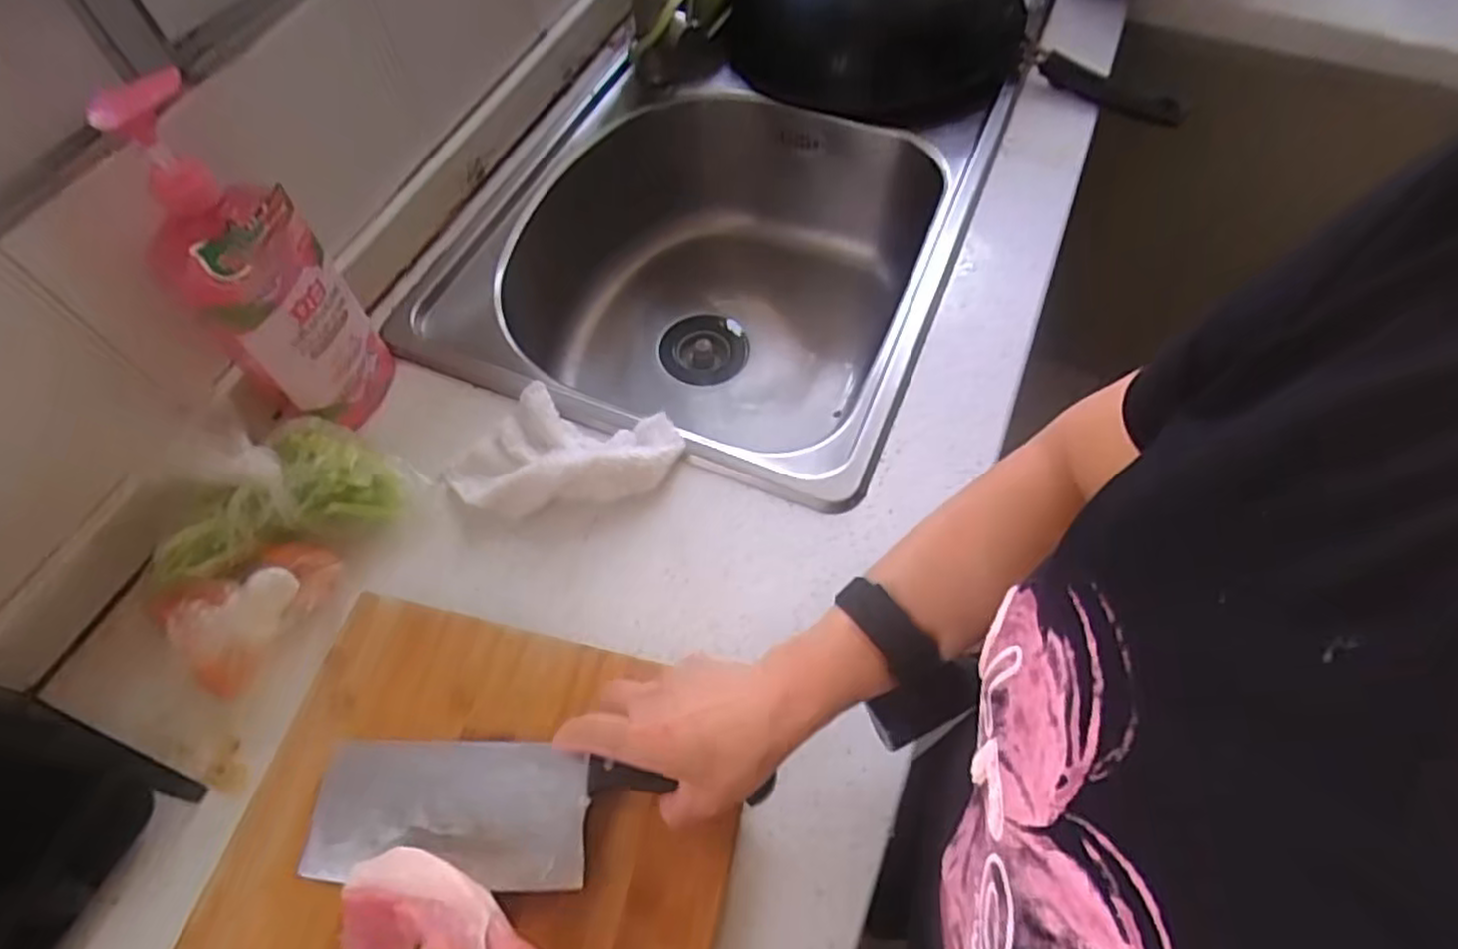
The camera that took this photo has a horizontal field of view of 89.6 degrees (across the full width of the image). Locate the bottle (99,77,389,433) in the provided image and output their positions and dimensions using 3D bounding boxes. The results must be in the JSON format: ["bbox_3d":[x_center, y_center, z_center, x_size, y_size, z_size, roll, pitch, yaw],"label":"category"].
[{"bbox_3d":[-0.330,-0.132,0.522,0.054,0.260,0.082,13,61,9],"label":"bottle"}]

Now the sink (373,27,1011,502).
[{"bbox_3d":[-0.047,-0.194,0.838,0.513,0.268,0.496,19,62,12],"label":"sink"}]

